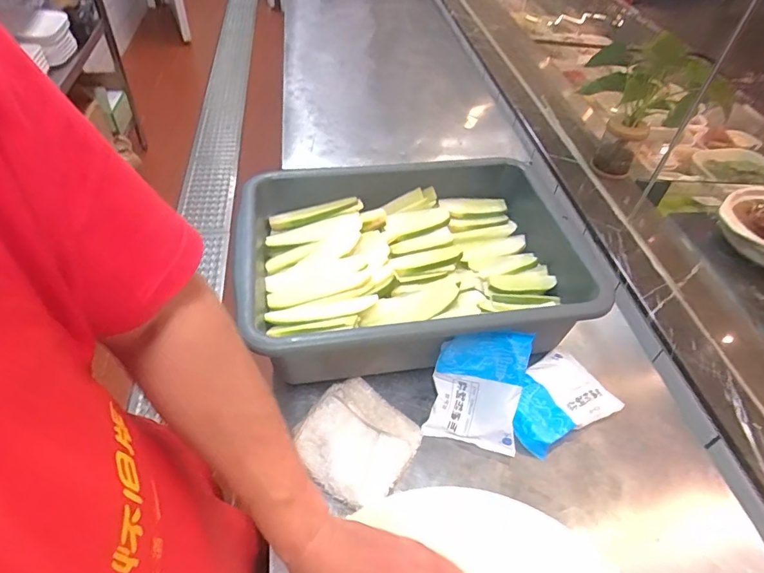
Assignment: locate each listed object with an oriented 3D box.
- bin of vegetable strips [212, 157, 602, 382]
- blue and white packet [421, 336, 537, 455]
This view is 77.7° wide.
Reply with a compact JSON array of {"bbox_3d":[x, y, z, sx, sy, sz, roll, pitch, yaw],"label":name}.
[{"bbox_3d":[0.043,-0.047,0.768,0.510,0.120,0.383,-5,48,-10],"label":"bin of vegetable strips"},{"bbox_3d":[0.131,0.137,0.651,0.117,0.023,0.157,11,86,13],"label":"blue and white packet"}]

